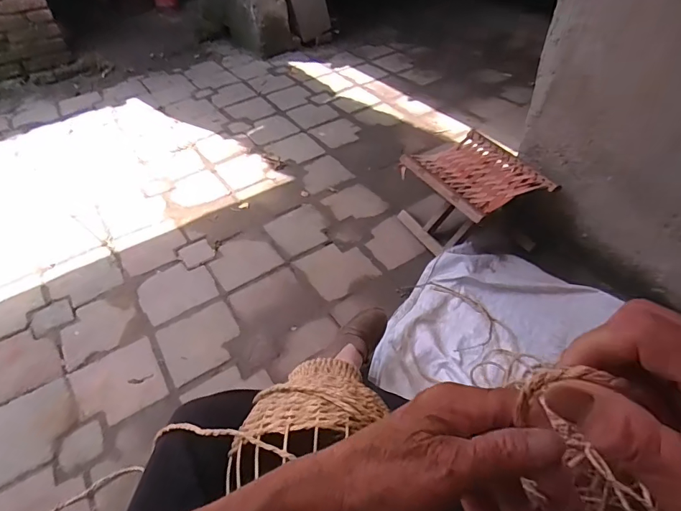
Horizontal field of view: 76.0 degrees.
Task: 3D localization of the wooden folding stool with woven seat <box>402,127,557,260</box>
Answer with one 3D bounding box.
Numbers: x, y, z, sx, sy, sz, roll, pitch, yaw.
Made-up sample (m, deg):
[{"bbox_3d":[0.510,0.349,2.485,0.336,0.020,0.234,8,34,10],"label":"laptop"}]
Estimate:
[{"bbox_3d":[0.361,-0.142,1.215,0.270,0.240,0.305,-22,47,-17],"label":"wooden folding stool with woven seat"}]

